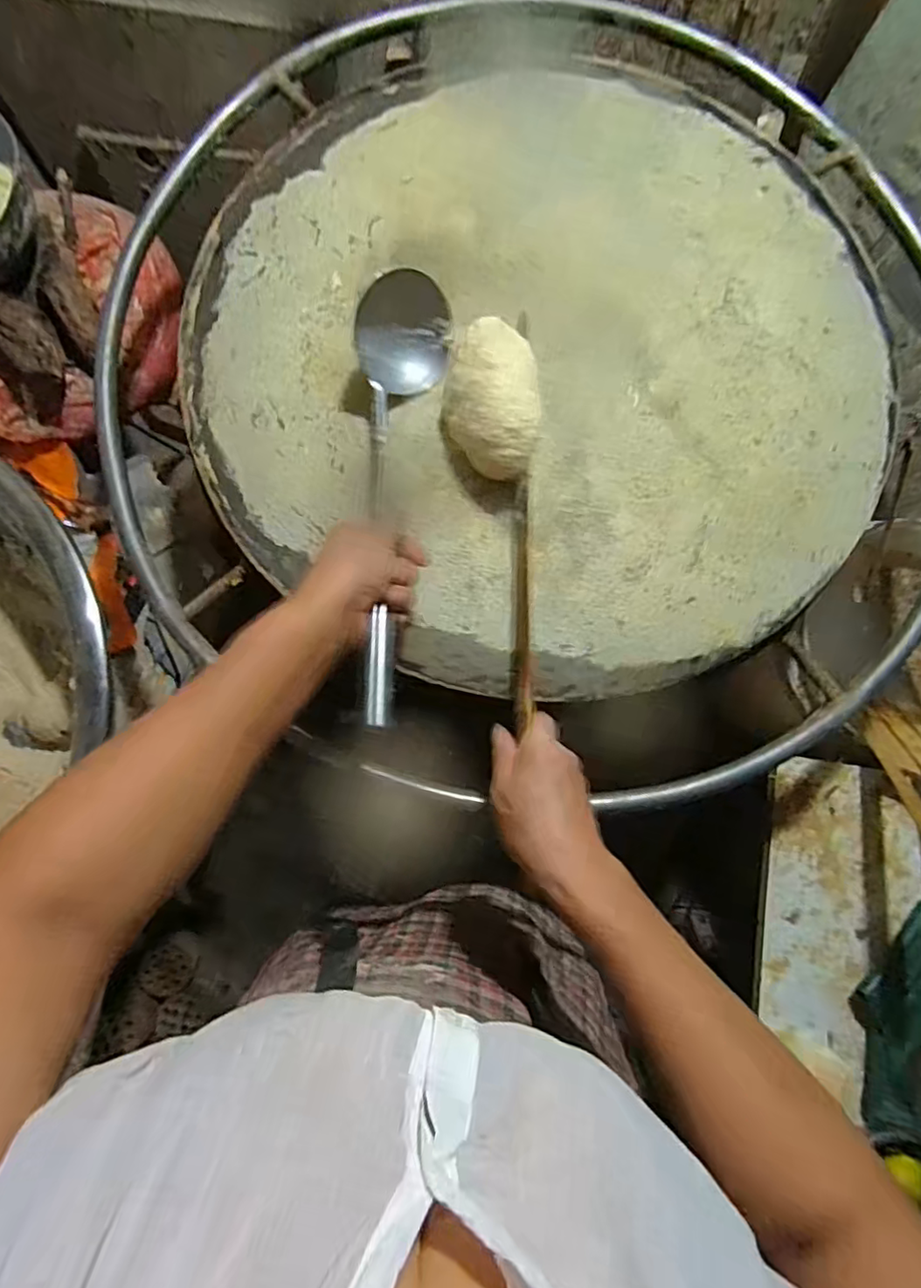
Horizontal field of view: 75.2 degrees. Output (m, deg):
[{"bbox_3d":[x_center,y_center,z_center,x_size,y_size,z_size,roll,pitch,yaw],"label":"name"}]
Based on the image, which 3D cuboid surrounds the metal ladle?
[{"bbox_3d":[-0.052,-0.117,0.462,0.069,0.087,0.363,3,72,0],"label":"metal ladle"}]

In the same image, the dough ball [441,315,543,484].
[{"bbox_3d":[0.023,-0.204,0.493,0.073,0.059,0.144,-4,79,-1],"label":"dough ball"}]

